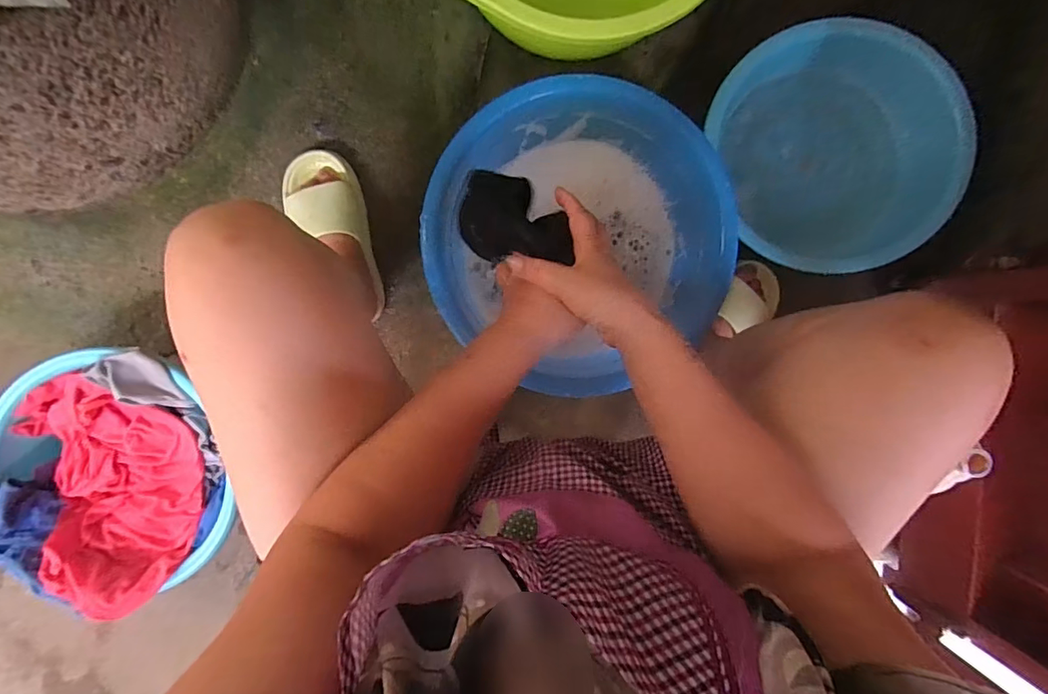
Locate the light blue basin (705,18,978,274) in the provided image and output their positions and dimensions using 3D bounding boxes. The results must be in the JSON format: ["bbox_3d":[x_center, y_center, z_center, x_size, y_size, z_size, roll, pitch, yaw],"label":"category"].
[{"bbox_3d":[0.445,-0.282,0.714,0.345,0.129,0.330,5,92,-2],"label":"light blue basin"}]

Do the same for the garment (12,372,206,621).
[{"bbox_3d":[-0.540,0.184,0.643,0.199,0.073,0.310,-21,93,-1],"label":"garment"}]

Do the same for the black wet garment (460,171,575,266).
[{"bbox_3d":[-0.008,-0.112,0.455,0.132,0.025,0.077,33,94,26],"label":"black wet garment"}]

